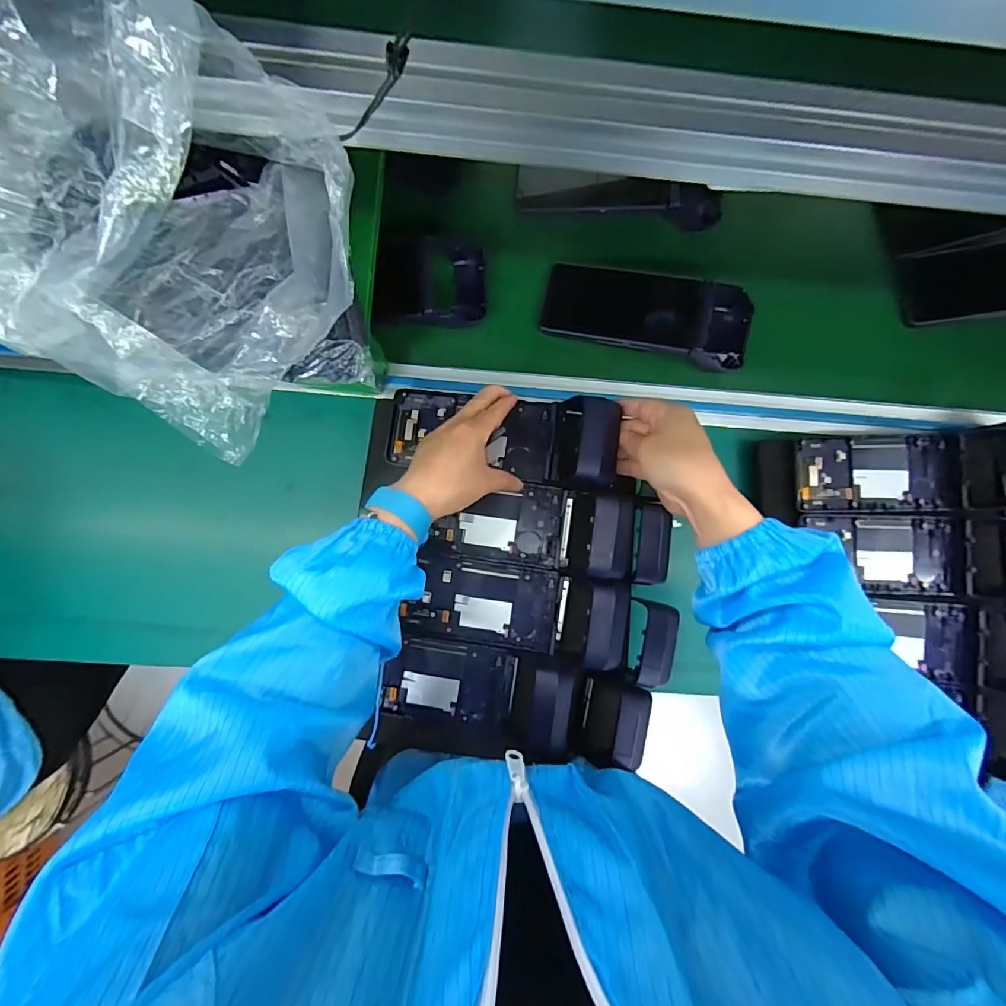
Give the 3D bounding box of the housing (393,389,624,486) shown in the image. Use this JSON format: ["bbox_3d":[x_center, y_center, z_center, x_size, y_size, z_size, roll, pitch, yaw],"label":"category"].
[{"bbox_3d":[-0.004,-0.068,0.441,0.223,0.034,0.082,10,88,13],"label":"housing"}]

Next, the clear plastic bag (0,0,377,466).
[{"bbox_3d":[-0.200,-0.162,0.275,0.201,0.184,0.217,27,87,-2],"label":"clear plastic bag"}]

